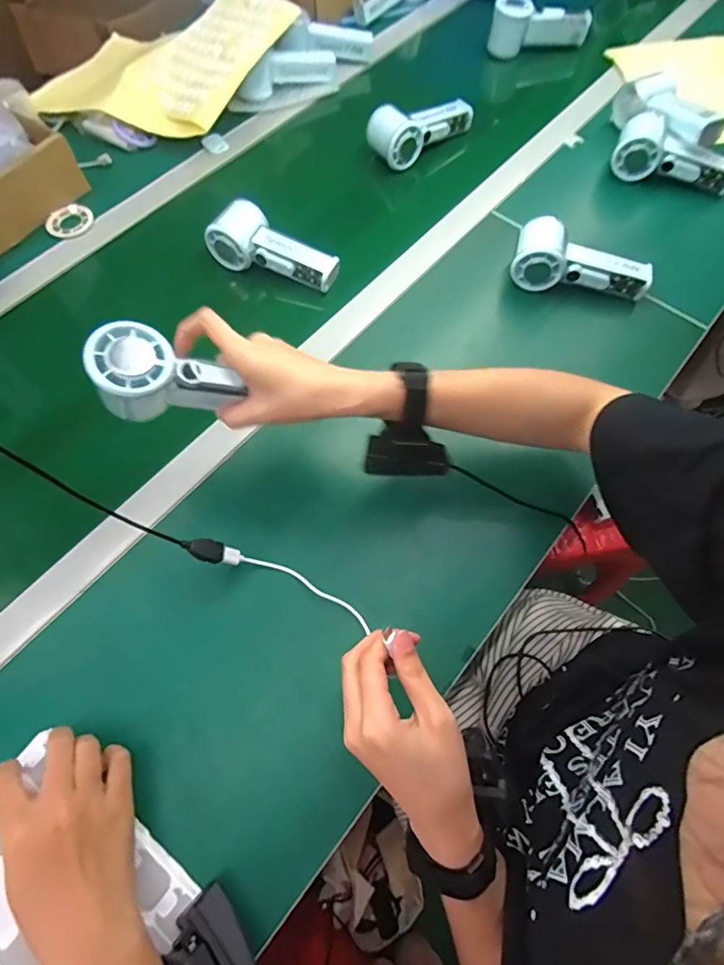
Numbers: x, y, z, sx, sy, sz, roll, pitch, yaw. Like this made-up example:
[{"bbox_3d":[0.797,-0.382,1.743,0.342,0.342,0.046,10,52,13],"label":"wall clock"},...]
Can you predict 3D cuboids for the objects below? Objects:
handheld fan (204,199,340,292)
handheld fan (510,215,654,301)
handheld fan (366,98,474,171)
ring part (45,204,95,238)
[{"bbox_3d":[-0.103,-0.276,0.563,0.155,0.052,0.059,21,68,10],"label":"handheld fan"},{"bbox_3d":[0.246,-0.242,0.535,0.153,0.051,0.055,21,68,10],"label":"handheld fan"},{"bbox_3d":[0.082,-0.493,0.660,0.154,0.056,0.059,-40,71,-16],"label":"handheld fan"},{"bbox_3d":[-0.374,-0.337,0.622,0.055,0.010,0.051,0,66,1],"label":"ring part"}]

